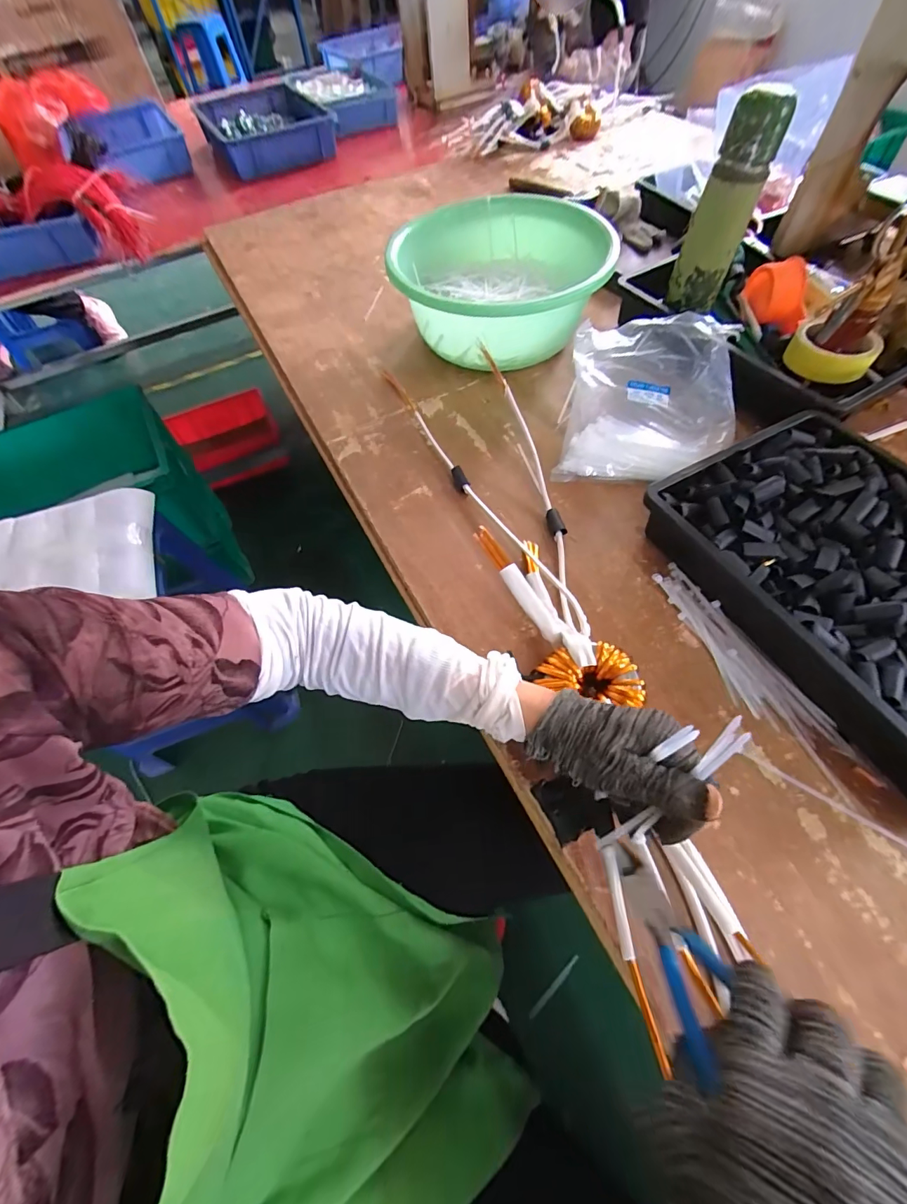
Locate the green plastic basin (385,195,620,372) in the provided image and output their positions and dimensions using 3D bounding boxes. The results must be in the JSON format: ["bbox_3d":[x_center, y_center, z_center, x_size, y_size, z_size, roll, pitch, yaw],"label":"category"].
[{"bbox_3d":[0.067,-0.459,0.648,0.291,0.110,0.285,-2,59,3],"label":"green plastic basin"}]

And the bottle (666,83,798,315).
[{"bbox_3d":[0.326,-0.474,0.533,0.064,0.181,0.058,21,63,15],"label":"bottle"}]

